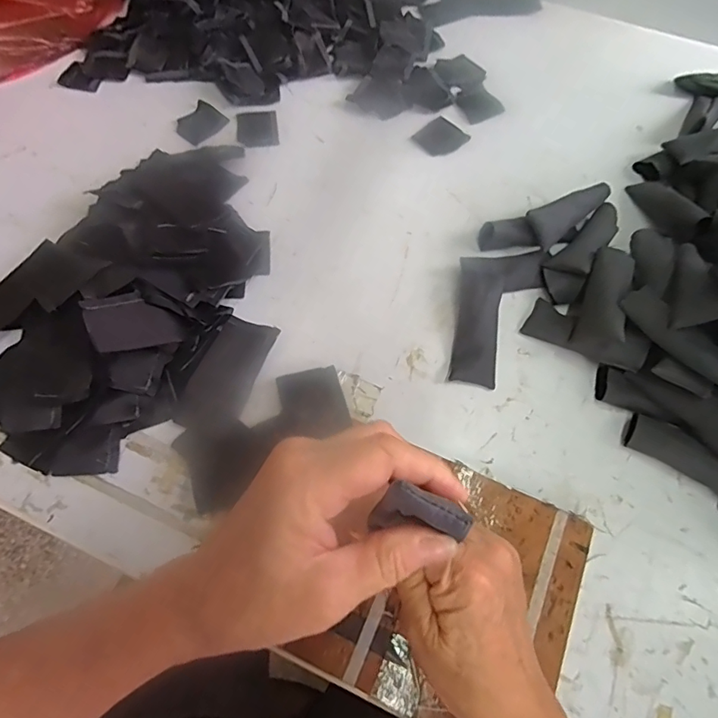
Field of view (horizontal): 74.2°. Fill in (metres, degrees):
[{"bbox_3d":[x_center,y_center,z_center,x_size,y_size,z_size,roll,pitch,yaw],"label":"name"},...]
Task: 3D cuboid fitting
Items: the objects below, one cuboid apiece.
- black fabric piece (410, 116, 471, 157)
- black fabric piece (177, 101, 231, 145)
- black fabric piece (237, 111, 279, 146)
[{"bbox_3d":[0.097,-0.261,0.562,0.053,0.005,0.050,-40,71,-18],"label":"black fabric piece"},{"bbox_3d":[-0.187,-0.278,0.562,0.046,0.004,0.053,40,77,12],"label":"black fabric piece"},{"bbox_3d":[-0.120,-0.273,0.564,0.047,0.004,0.054,-7,65,-5],"label":"black fabric piece"}]

